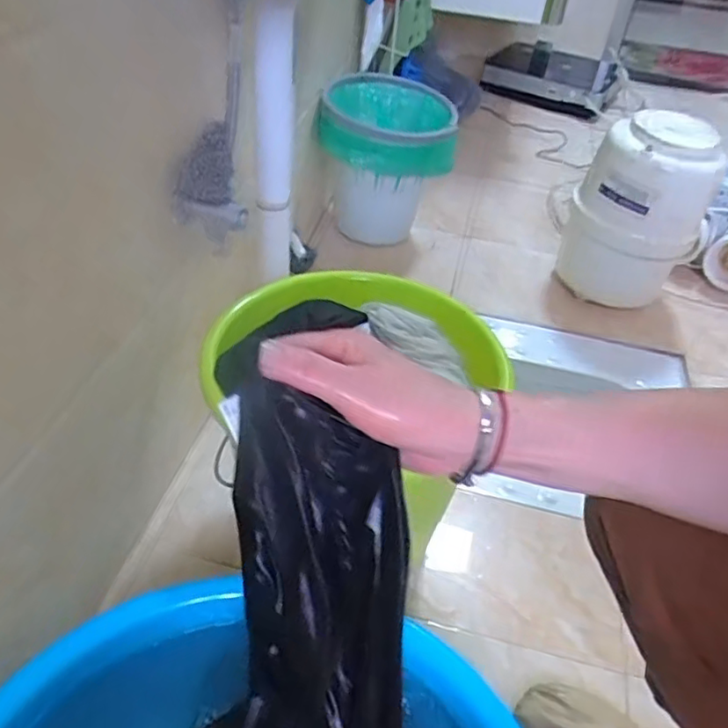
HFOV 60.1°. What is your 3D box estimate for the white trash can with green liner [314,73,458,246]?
[{"bbox_3d":[0.039,-0.381,1.298,0.259,0.311,0.213,6,43,1],"label":"white trash can with green liner"}]

